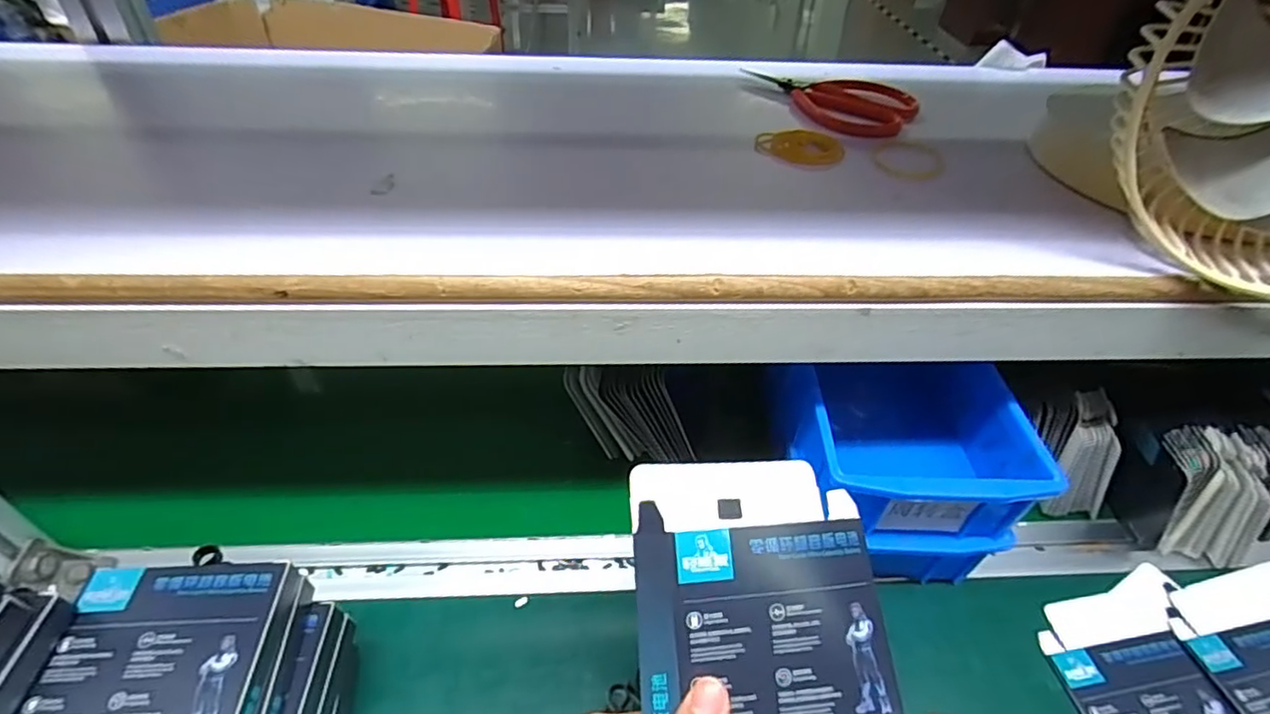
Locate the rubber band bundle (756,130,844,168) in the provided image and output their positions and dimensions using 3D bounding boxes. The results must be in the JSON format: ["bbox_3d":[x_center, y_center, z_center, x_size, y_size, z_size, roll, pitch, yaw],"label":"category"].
[{"bbox_3d":[0.109,-0.139,0.411,0.056,0.020,0.009,18,45,15],"label":"rubber band bundle"}]

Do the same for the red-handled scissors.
[{"bbox_3d":[0.145,-0.195,0.466,0.124,0.022,0.049,31,50,26],"label":"red-handled scissors"}]

